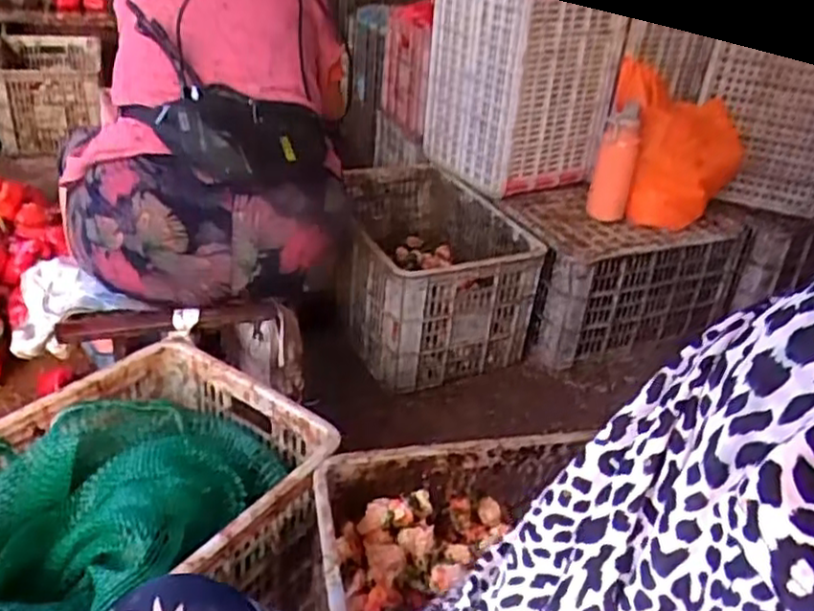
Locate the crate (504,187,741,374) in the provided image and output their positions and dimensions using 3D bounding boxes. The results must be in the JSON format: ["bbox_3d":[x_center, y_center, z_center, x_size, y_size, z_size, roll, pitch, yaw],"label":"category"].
[{"bbox_3d":[0.477,-0.087,1.685,0.515,0.281,0.307,-7,32,-24],"label":"crate"}]

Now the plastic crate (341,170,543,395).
[{"bbox_3d":[0.030,-0.086,1.642,0.368,0.286,0.529,-3,31,-18],"label":"plastic crate"}]

